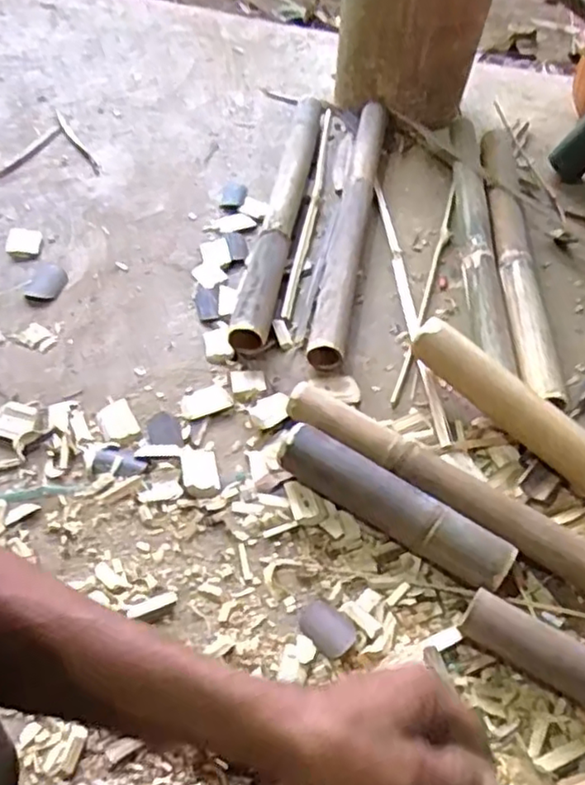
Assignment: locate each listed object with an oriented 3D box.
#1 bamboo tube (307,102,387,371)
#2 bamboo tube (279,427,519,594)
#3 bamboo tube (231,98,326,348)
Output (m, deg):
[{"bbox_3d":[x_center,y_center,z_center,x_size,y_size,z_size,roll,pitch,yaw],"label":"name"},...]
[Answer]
[{"bbox_3d":[0.098,-0.283,1.047,0.046,0.048,0.619,9,51,6],"label":"bamboo tube"},{"bbox_3d":[0.105,0.123,0.707,0.264,0.059,0.053,31,56,19],"label":"bamboo tube"},{"bbox_3d":[-0.015,-0.308,1.062,0.059,0.054,0.635,9,51,3],"label":"bamboo tube"}]

